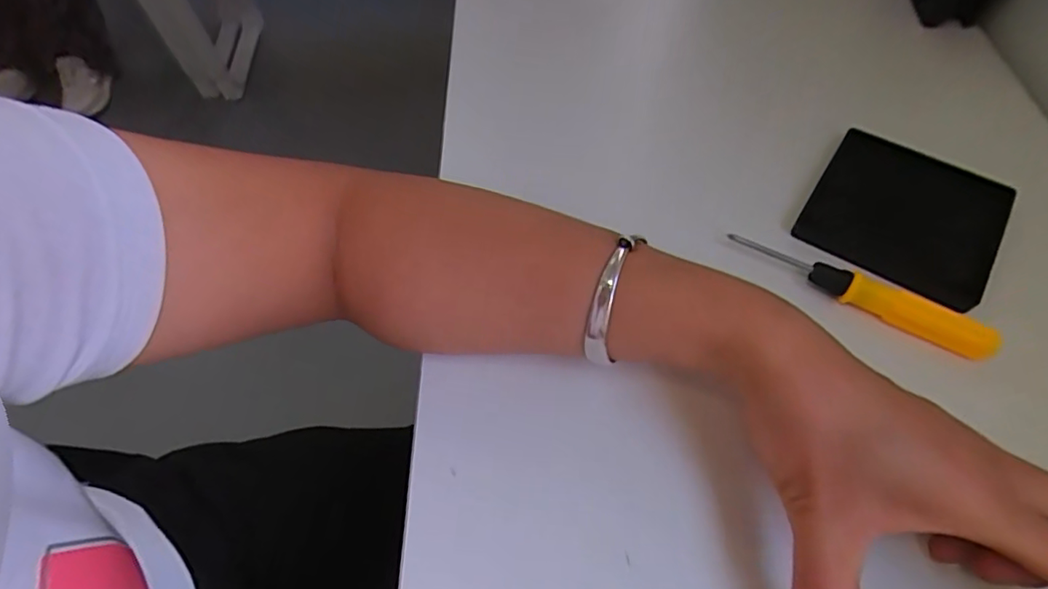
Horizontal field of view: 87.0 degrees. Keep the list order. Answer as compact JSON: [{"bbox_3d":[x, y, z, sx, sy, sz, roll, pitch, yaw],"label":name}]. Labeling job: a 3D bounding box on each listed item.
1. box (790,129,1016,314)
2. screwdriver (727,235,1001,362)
[{"bbox_3d":[0.217,-0.045,0.318,0.095,0.012,0.101,31,64,19],"label":"box"},{"bbox_3d":[0.175,-0.002,0.289,0.132,0.014,0.015,26,62,17],"label":"screwdriver"}]

